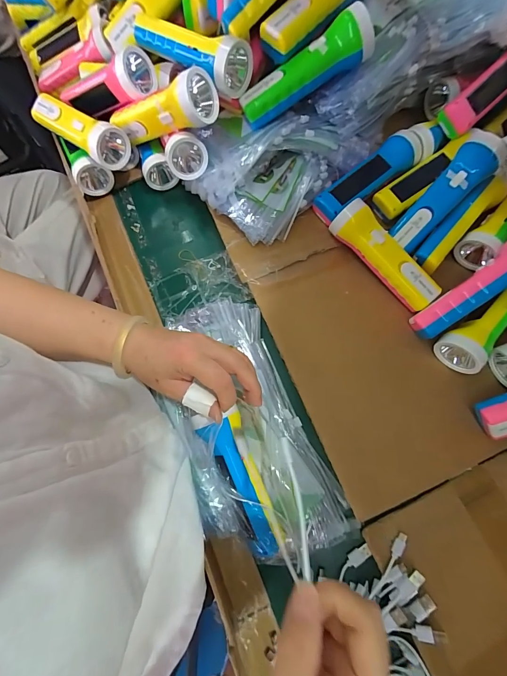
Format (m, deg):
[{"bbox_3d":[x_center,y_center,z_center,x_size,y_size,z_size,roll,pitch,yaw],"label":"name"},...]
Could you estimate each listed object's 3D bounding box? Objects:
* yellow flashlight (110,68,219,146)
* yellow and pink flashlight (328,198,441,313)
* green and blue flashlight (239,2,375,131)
[{"bbox_3d":[-0.120,-0.288,0.397,0.167,0.052,0.041,4,73,31],"label":"yellow flashlight"},{"bbox_3d":[0.172,-0.107,0.397,0.041,0.044,0.159,-42,77,-9],"label":"yellow and pink flashlight"},{"bbox_3d":[0.062,-0.320,0.373,0.166,0.041,0.046,-25,74,17],"label":"green and blue flashlight"}]

